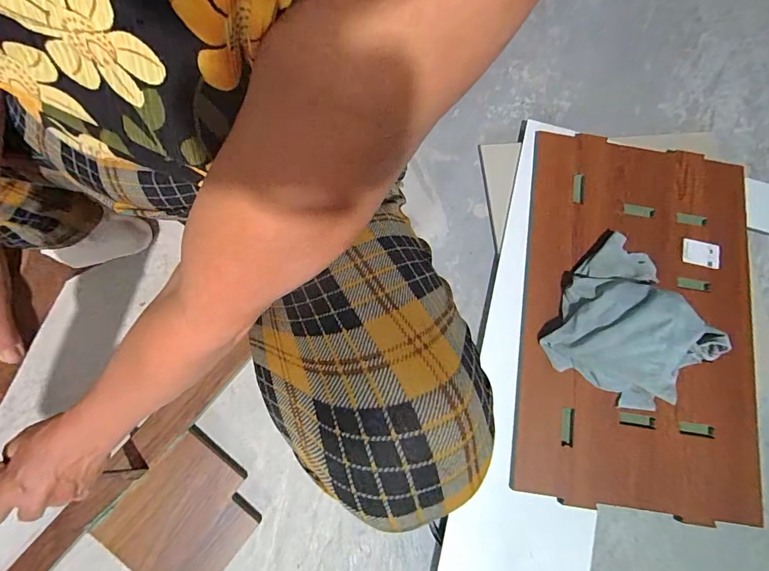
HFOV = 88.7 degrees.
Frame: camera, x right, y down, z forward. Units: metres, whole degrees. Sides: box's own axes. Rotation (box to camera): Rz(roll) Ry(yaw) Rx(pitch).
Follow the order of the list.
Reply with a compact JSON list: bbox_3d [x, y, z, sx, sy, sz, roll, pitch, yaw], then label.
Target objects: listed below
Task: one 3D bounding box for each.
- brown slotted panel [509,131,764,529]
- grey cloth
[{"bbox_3d":[0.387,0.036,0.592,0.342,0.021,0.557,10,77,1],"label":"brown slotted panel"},{"bbox_3d":[0.360,0.050,0.553,0.202,0.084,0.223,33,74,5],"label":"grey cloth"}]

